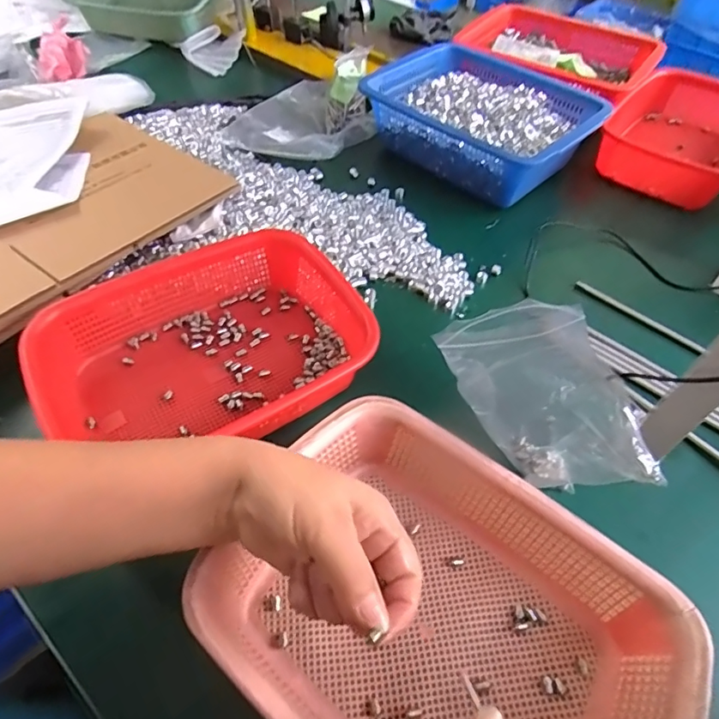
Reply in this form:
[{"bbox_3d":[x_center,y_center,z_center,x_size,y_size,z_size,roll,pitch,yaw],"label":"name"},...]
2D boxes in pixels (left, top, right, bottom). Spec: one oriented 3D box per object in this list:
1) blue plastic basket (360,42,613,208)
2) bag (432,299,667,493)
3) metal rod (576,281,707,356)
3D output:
[{"bbox_3d":[0.190,-0.366,0.771,0.311,0.093,0.247,36,60,23],"label":"blue plastic basket"},{"bbox_3d":[0.154,0.030,0.431,0.053,0.141,0.194,-35,61,-25],"label":"bag"},{"bbox_3d":[0.361,-0.028,0.576,0.241,0.009,0.011,36,58,21],"label":"metal rod"}]

